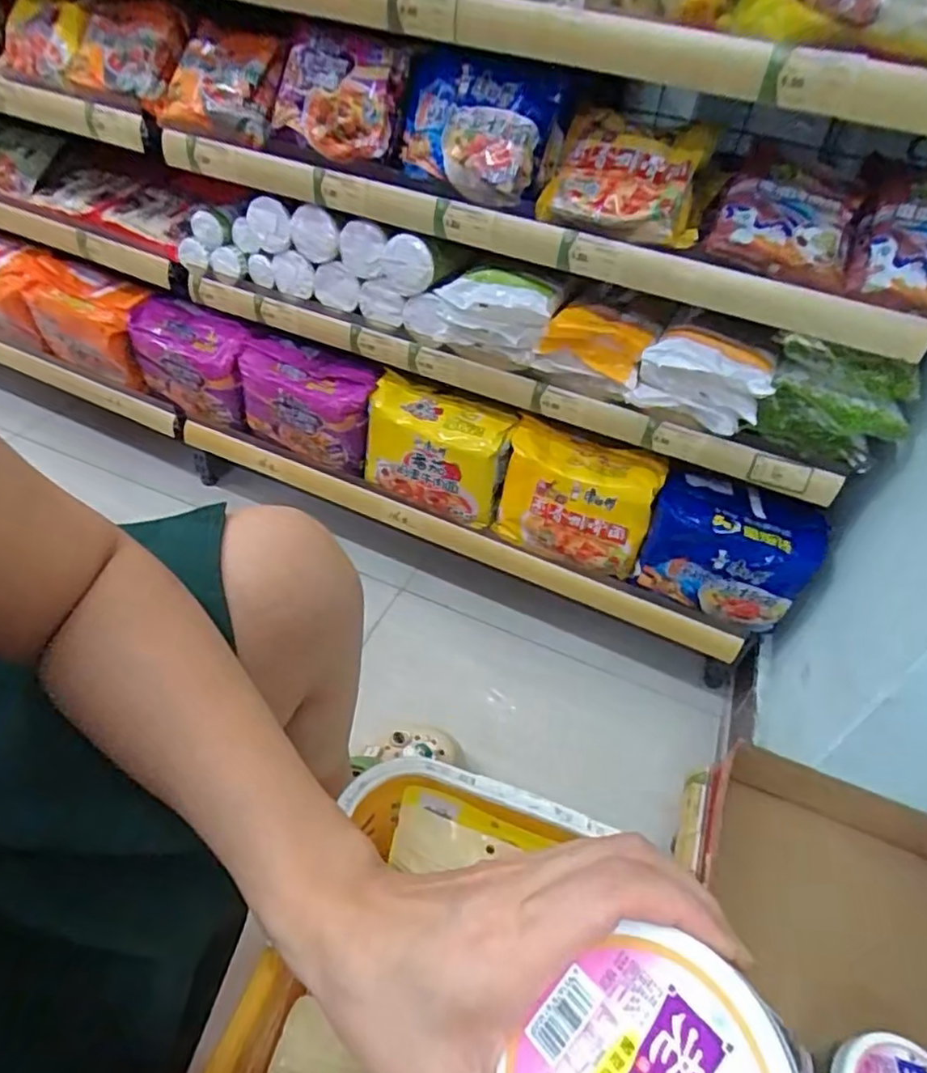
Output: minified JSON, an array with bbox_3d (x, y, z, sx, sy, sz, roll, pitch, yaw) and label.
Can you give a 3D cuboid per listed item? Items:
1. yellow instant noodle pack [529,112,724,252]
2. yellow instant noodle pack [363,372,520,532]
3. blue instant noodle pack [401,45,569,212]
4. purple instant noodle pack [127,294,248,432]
[{"bbox_3d":[0.170,-0.371,0.660,0.164,0.085,0.090,19,45,12],"label":"yellow instant noodle pack"},{"bbox_3d":[-0.038,-0.117,0.887,0.196,0.146,0.075,18,45,11],"label":"yellow instant noodle pack"},{"bbox_3d":[0.017,-0.431,0.667,0.162,0.122,0.081,16,45,8],"label":"blue instant noodle pack"},{"bbox_3d":[-0.408,-0.262,0.969,0.196,0.149,0.077,22,46,14],"label":"purple instant noodle pack"}]

